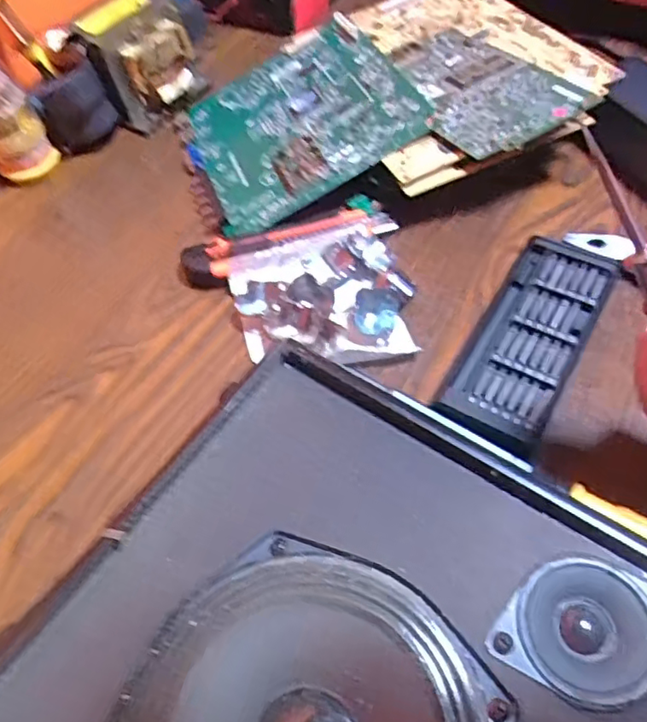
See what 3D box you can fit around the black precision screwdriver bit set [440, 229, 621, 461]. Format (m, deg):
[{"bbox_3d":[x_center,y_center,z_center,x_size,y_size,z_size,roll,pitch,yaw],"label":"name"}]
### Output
[{"bbox_3d":[0.133,-0.016,0.384,0.063,0.017,0.159,25,60,22],"label":"black precision screwdriver bit set"}]

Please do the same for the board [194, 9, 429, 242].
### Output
[{"bbox_3d":[-0.025,-0.206,0.504,0.178,0.012,0.190,-29,58,7],"label":"board"}]

